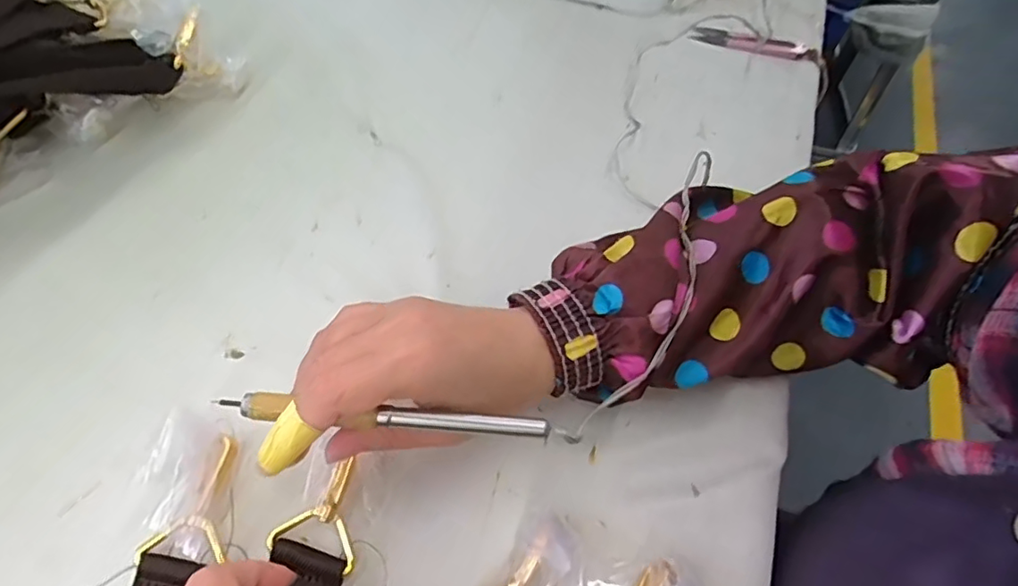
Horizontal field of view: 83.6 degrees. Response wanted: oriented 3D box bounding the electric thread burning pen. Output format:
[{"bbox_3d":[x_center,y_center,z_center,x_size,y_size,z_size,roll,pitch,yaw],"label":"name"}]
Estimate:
[{"bbox_3d":[-0.051,0.051,0.236,0.136,0.006,0.011,6,55,-5],"label":"electric thread burning pen"}]

